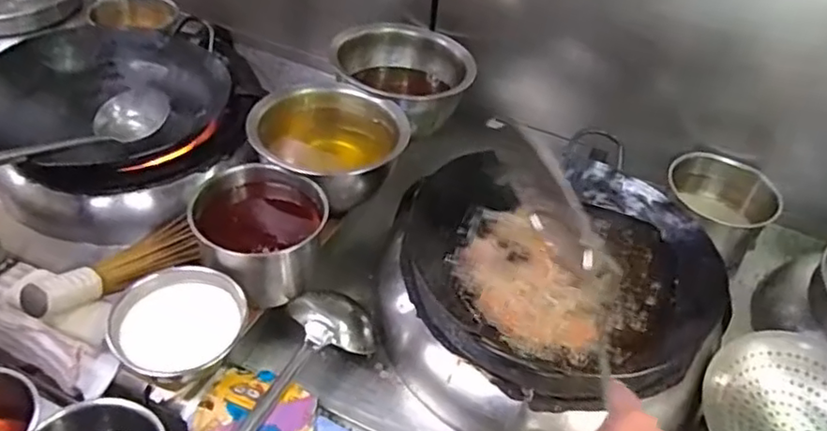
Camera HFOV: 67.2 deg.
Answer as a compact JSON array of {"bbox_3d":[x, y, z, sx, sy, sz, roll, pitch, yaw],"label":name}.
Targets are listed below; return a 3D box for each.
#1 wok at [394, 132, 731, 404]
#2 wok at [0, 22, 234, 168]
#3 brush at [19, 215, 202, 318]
[{"bbox_3d":[0.215,0.069,0.941,0.414,0.116,0.408,-12,45,-21],"label":"wok"},{"bbox_3d":[-0.578,-0.230,1.170,0.408,0.097,0.405,4,42,-4],"label":"wok"},{"bbox_3d":[-0.435,0.075,0.907,0.080,0.058,0.261,27,27,20],"label":"brush"}]

